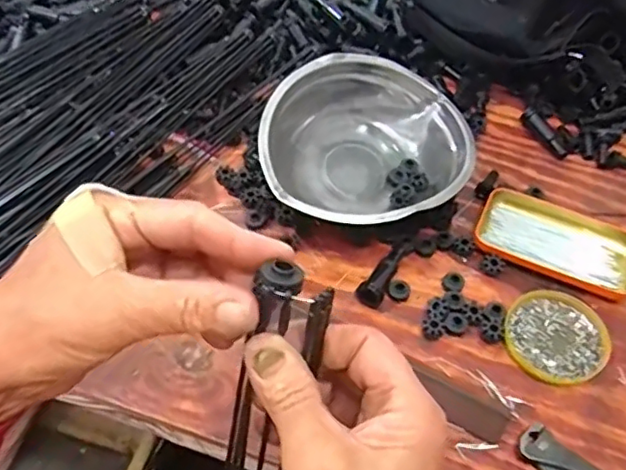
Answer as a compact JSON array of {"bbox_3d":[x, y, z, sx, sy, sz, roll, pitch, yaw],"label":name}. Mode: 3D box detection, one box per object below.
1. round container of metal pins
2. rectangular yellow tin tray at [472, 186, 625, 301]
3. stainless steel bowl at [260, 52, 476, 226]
[{"bbox_3d":[0.208,0.085,0.519,0.082,0.007,0.090,1,52,-1],"label":"round container of metal pins"},{"bbox_3d":[0.229,0.003,0.568,0.142,0.018,0.085,21,54,14],"label":"rectangular yellow tin tray"},{"bbox_3d":[0.053,-0.086,0.579,0.186,0.079,0.189,1,52,-1],"label":"stainless steel bowl"}]

